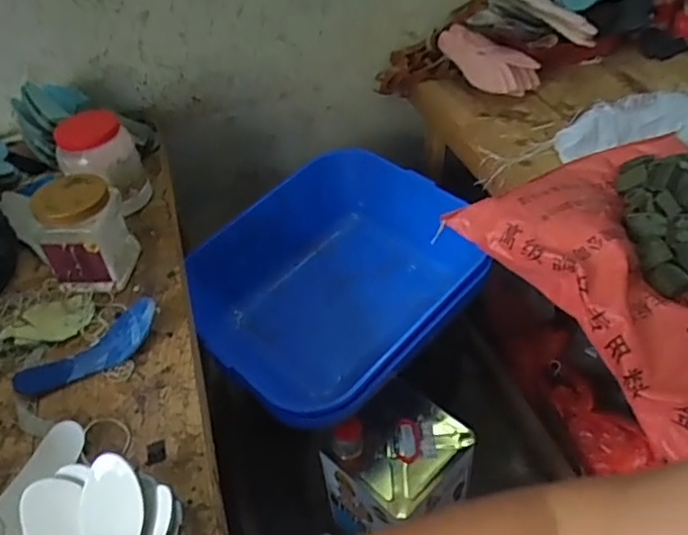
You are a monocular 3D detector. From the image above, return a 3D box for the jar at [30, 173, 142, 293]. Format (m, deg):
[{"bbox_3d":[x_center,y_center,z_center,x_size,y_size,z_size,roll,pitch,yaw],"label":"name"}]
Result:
[{"bbox_3d":[-0.445,-0.057,1.005,0.125,0.158,0.117,-3,42,3],"label":"jar"}]

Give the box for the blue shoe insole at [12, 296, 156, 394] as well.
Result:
[{"bbox_3d":[-0.390,0.126,0.904,0.221,0.048,0.093,-31,49,-26],"label":"blue shoe insole"}]

